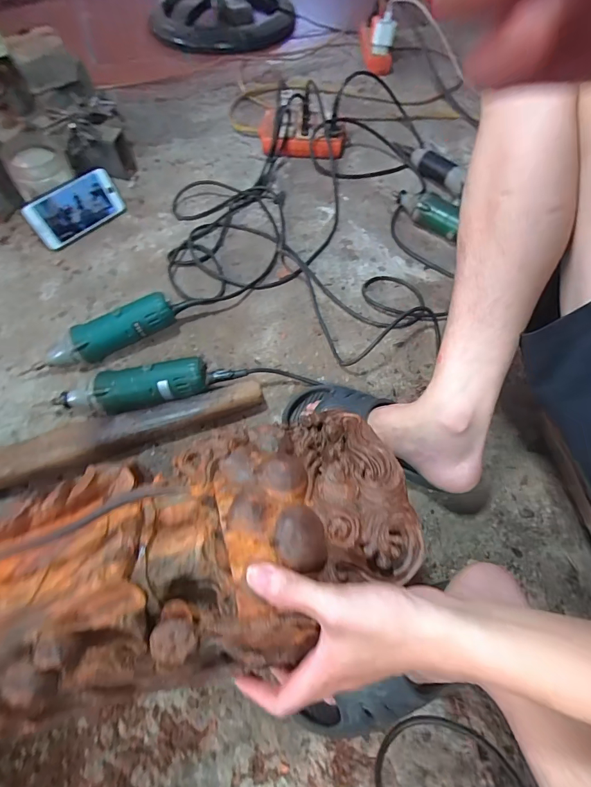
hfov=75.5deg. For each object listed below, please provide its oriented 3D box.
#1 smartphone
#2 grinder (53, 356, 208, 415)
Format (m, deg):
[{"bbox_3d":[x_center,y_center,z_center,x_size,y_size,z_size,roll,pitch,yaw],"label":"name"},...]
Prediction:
[{"bbox_3d":[-0.386,-0.328,0.675,0.015,0.077,0.159,27,61,40],"label":"smartphone"},{"bbox_3d":[-0.224,-0.003,0.522,0.209,0.058,0.058,-11,63,-6],"label":"grinder"}]

